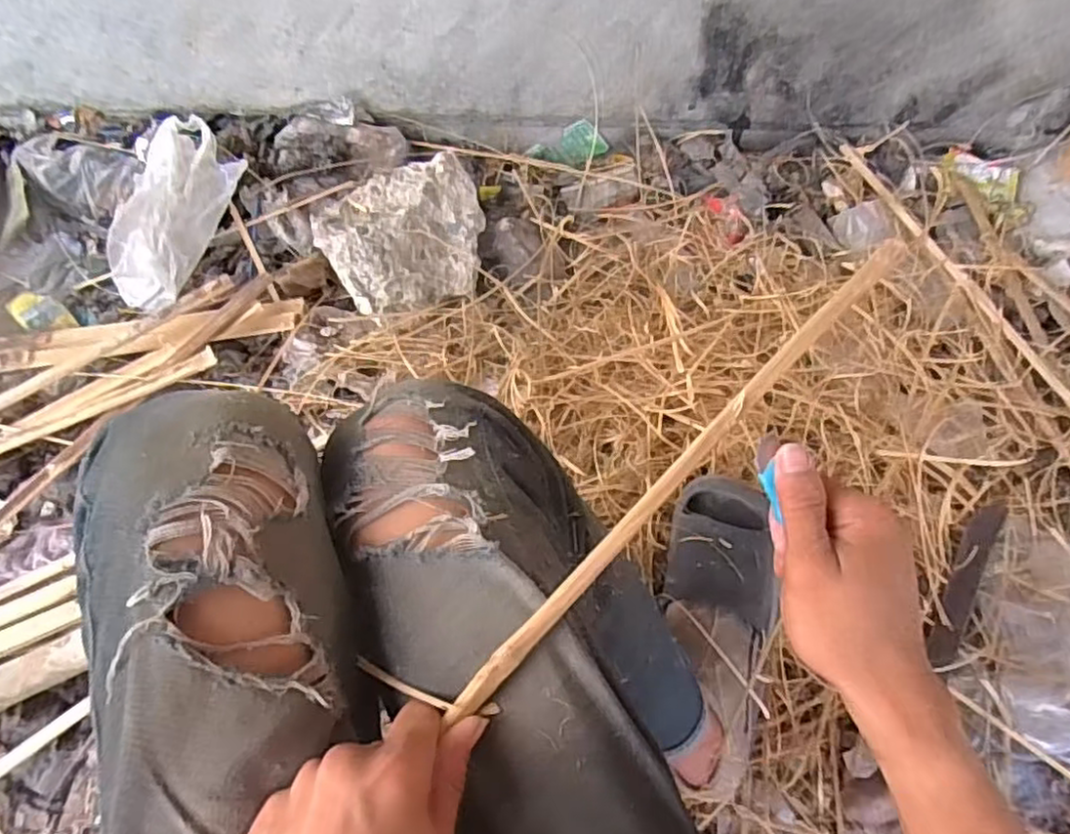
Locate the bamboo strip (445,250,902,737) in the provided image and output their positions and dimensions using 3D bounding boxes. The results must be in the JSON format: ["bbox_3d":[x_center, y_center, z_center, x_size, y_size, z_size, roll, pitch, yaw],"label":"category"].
[{"bbox_3d":[0.095,0.018,0.378,0.015,0.010,0.368,42,76,17],"label":"bamboo strip"}]

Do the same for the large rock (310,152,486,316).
[{"bbox_3d":[-0.175,-0.246,0.905,0.216,0.081,0.187,-18,65,-12],"label":"large rock"}]

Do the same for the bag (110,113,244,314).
[{"bbox_3d":[-0.486,-0.272,0.896,0.127,0.060,0.257,17,84,6],"label":"bag"}]

